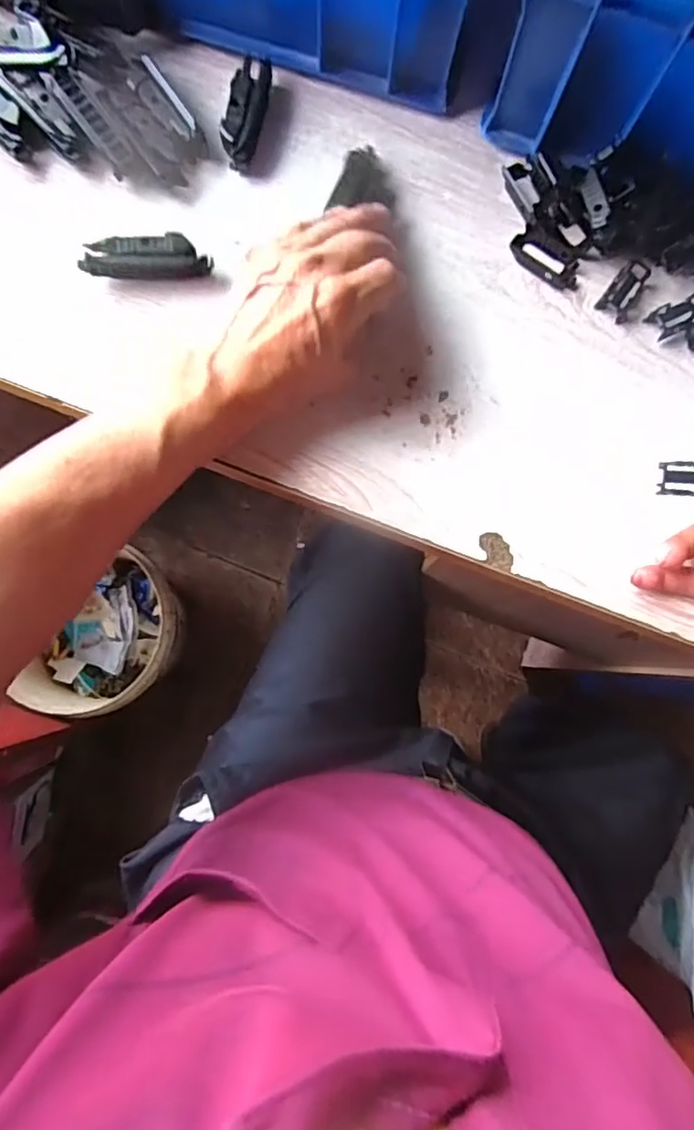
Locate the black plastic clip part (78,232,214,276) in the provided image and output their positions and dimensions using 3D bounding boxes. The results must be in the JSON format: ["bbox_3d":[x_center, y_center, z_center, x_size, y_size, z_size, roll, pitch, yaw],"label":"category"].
[{"bbox_3d":[-0.127,-0.194,0.378,0.077,0.021,0.019,-5,82,-4],"label":"black plastic clip part"}]

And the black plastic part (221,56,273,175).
[{"bbox_3d":[-0.067,-0.305,0.400,0.023,0.019,0.076,10,81,-2],"label":"black plastic part"}]

